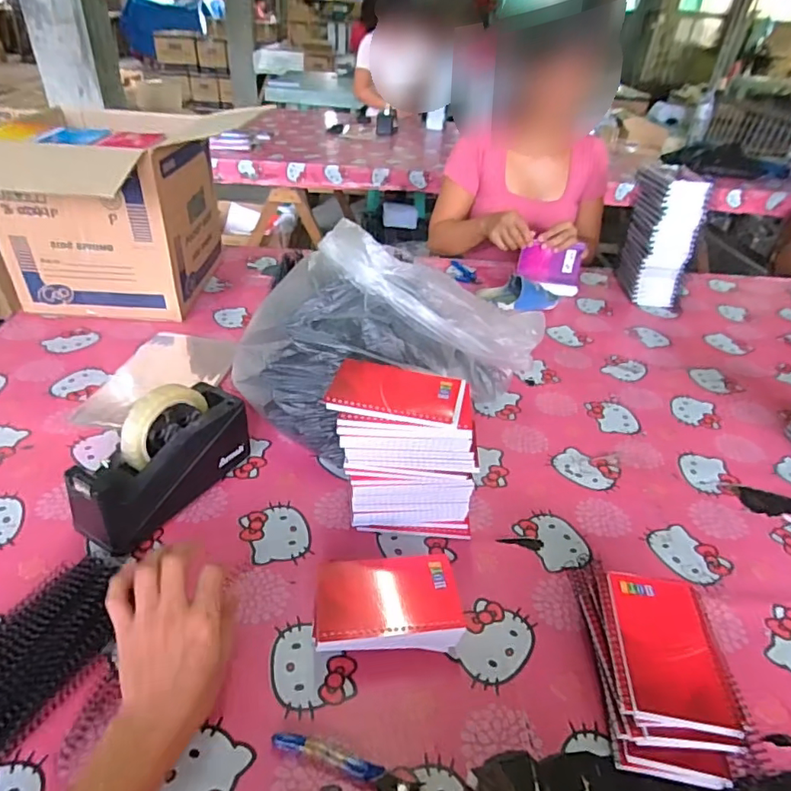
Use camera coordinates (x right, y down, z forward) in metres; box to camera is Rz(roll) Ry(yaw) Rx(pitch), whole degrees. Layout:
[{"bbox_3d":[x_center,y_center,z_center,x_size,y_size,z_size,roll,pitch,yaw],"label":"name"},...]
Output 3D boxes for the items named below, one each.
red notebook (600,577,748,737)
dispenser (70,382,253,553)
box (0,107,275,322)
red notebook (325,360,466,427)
[{"bbox_3d":[0.235,0.215,0.463,0.089,0.019,0.131,10,36,7],"label":"red notebook"},{"bbox_3d":[-0.264,0.069,0.612,0.069,0.127,0.204,22,40,23],"label":"dispenser"},{"bbox_3d":[-0.516,-0.319,1.005,0.296,0.288,0.287,4,36,-1],"label":"box"},{"bbox_3d":[0.001,-0.003,0.553,0.133,0.006,0.087,10,36,8],"label":"red notebook"}]

